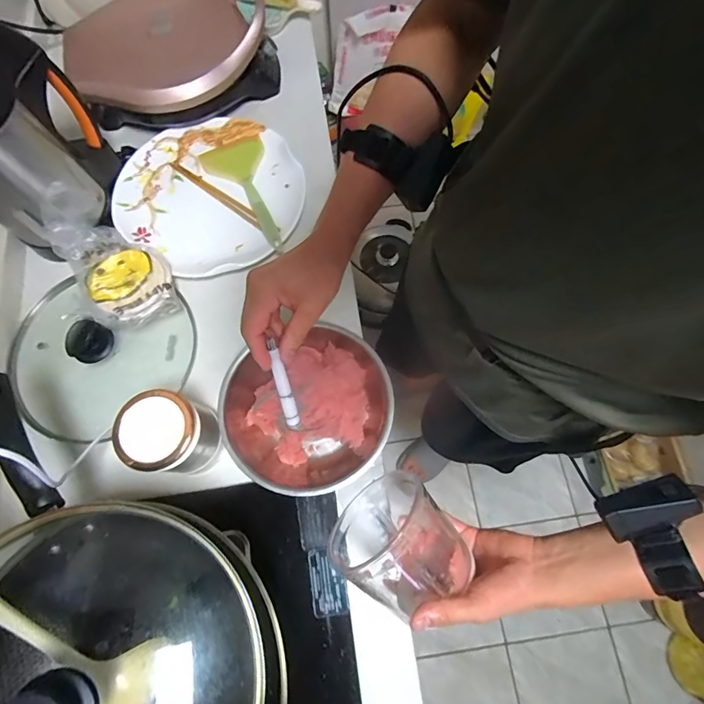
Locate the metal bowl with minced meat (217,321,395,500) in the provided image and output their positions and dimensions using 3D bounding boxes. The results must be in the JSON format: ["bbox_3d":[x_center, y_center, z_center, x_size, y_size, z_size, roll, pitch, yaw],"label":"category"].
[{"bbox_3d":[-0.061,0.089,0.578,0.222,0.078,0.198,-17,73,-4],"label":"metal bowl with minced meat"}]

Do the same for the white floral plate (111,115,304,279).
[{"bbox_3d":[-0.244,-0.281,0.723,0.315,0.029,0.304,0,72,1],"label":"white floral plate"}]

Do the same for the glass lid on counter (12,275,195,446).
[{"bbox_3d":[-0.386,0.009,0.618,0.256,0.082,0.237,0,72,1],"label":"glass lid on counter"}]

